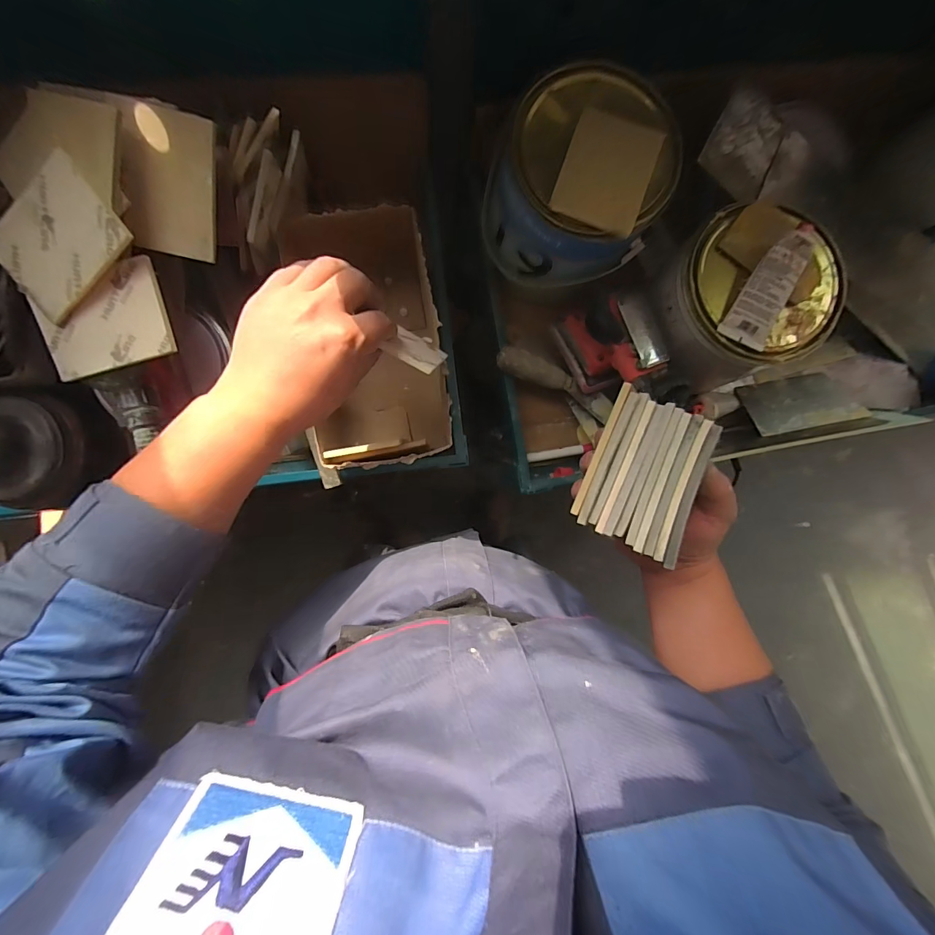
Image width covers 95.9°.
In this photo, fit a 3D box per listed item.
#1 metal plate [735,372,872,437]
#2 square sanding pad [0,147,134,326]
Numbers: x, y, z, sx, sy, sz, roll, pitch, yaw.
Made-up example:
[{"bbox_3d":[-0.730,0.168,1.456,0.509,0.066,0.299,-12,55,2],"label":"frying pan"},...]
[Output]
[{"bbox_3d":[0.428,-0.084,0.541,0.149,0.005,0.074,-10,65,-7],"label":"metal plate"},{"bbox_3d":[-0.306,-0.168,0.312,0.099,0.008,0.073,-37,100,12],"label":"square sanding pad"}]

